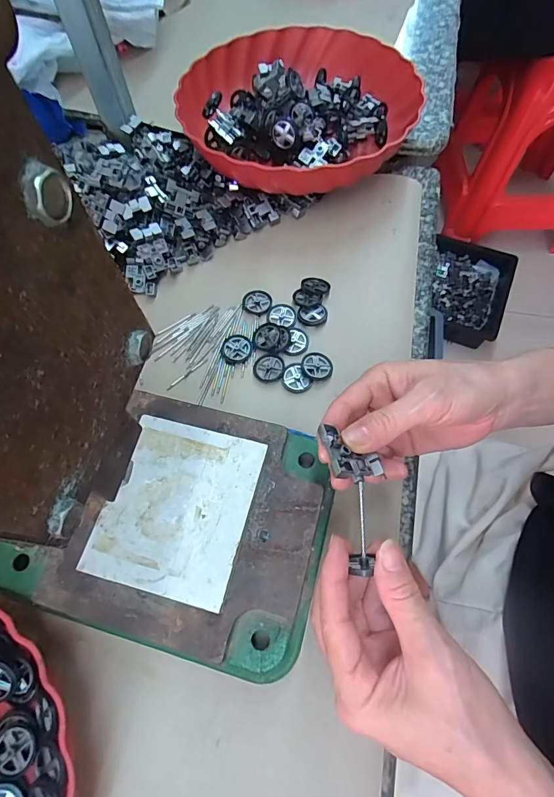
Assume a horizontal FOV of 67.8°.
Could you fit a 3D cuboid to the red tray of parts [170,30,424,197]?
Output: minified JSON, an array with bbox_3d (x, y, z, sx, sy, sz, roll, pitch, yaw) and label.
[{"bbox_3d":[0.022,-0.297,0.442,0.239,0.076,0.235,9,66,7],"label":"red tray of parts"}]

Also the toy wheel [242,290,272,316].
[{"bbox_3d":[-0.019,-0.092,0.391,0.027,0.004,0.025,-1,66,2],"label":"toy wheel"}]

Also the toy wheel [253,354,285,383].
[{"bbox_3d":[-0.007,-0.026,0.361,0.027,0.004,0.025,-1,66,2],"label":"toy wheel"}]

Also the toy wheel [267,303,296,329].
[{"bbox_3d":[0.005,-0.078,0.384,0.027,0.004,0.023,22,69,12],"label":"toy wheel"}]

